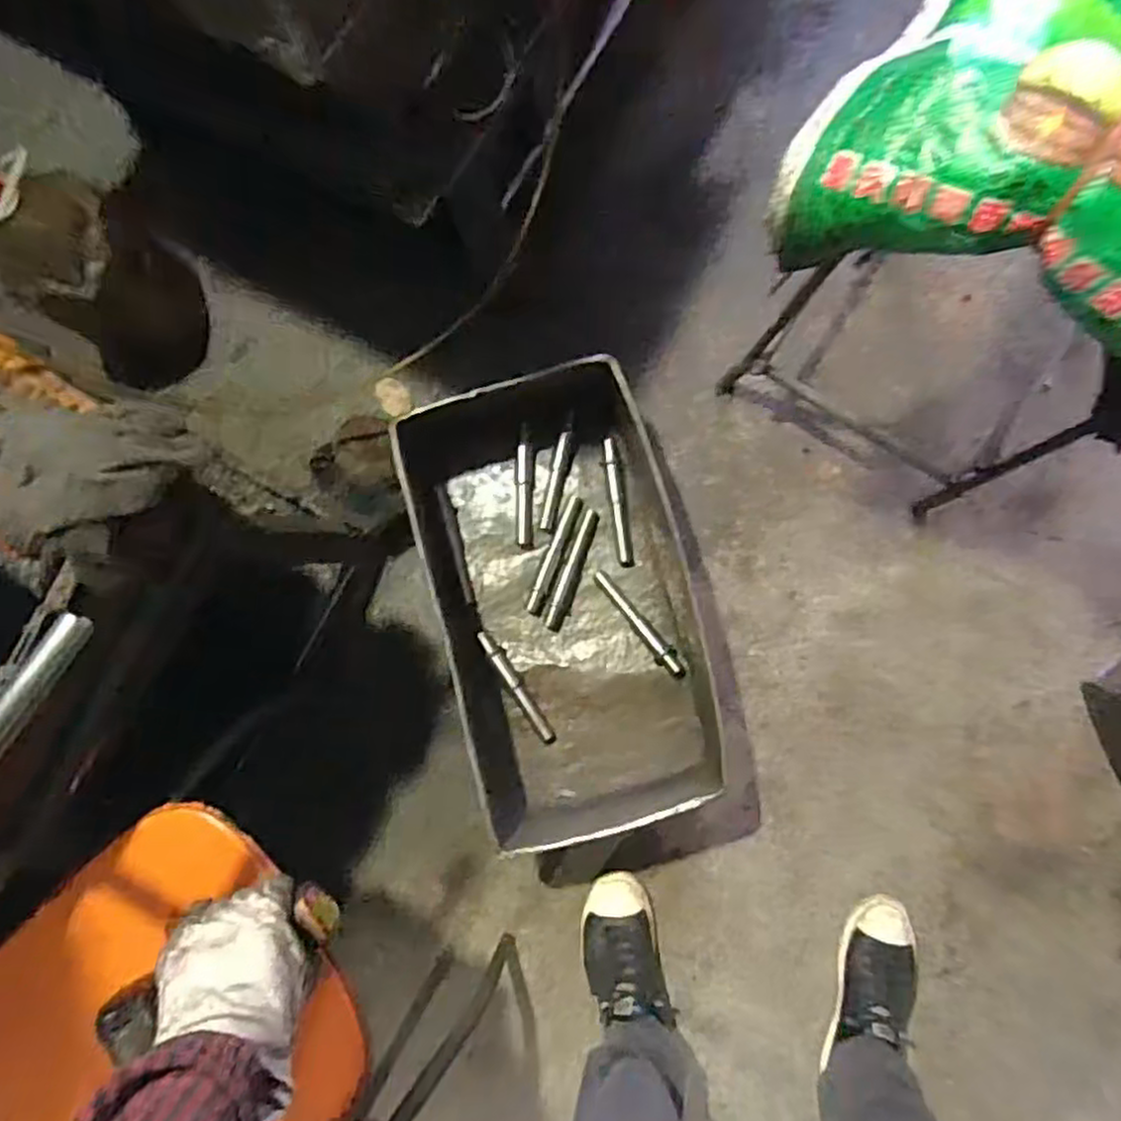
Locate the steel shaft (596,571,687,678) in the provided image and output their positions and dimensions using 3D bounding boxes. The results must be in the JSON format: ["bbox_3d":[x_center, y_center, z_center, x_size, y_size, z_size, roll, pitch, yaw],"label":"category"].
[{"bbox_3d":[0.117,0.091,1.067,0.028,0.023,0.190,-38,85,0],"label":"steel shaft"}]

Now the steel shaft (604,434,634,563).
[{"bbox_3d":[0.087,-0.086,1.083,0.023,0.018,0.186,-8,85,2],"label":"steel shaft"}]

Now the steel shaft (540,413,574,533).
[{"bbox_3d":[-0.004,-0.131,1.088,0.021,0.013,0.177,12,87,4],"label":"steel shaft"}]

